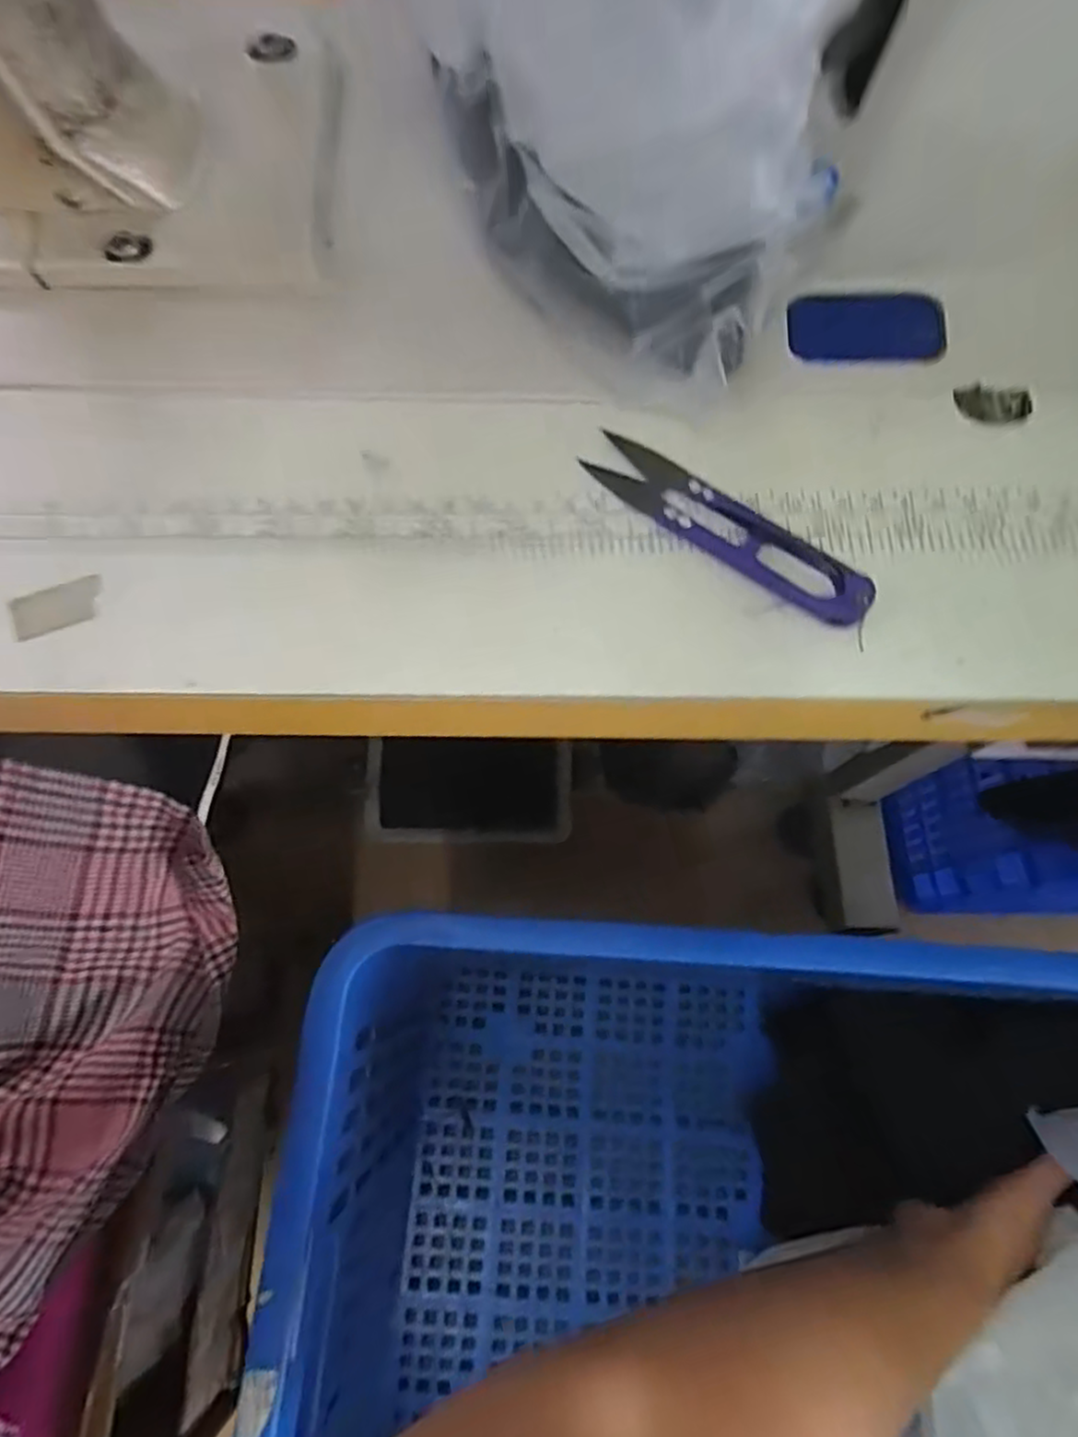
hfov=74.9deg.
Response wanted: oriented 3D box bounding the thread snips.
[{"bbox_3d":[0.059,-0.059,0.221,0.097,0.008,0.021,38,75,13],"label":"thread snips"}]

